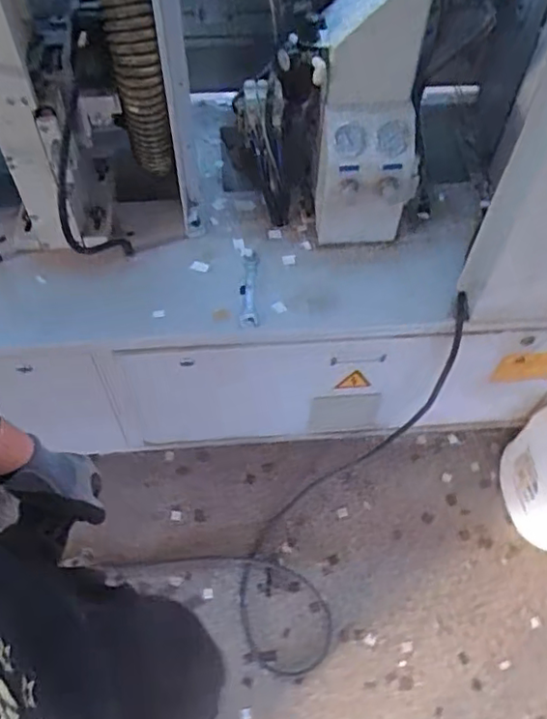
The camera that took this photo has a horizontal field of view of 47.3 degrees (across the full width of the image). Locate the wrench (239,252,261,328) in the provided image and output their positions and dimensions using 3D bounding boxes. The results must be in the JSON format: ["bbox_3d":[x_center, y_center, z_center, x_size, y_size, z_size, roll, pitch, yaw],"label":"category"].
[{"bbox_3d":[-0.047,-0.137,1.191,0.036,0.011,0.176,-1,58,-2],"label":"wrench"}]

